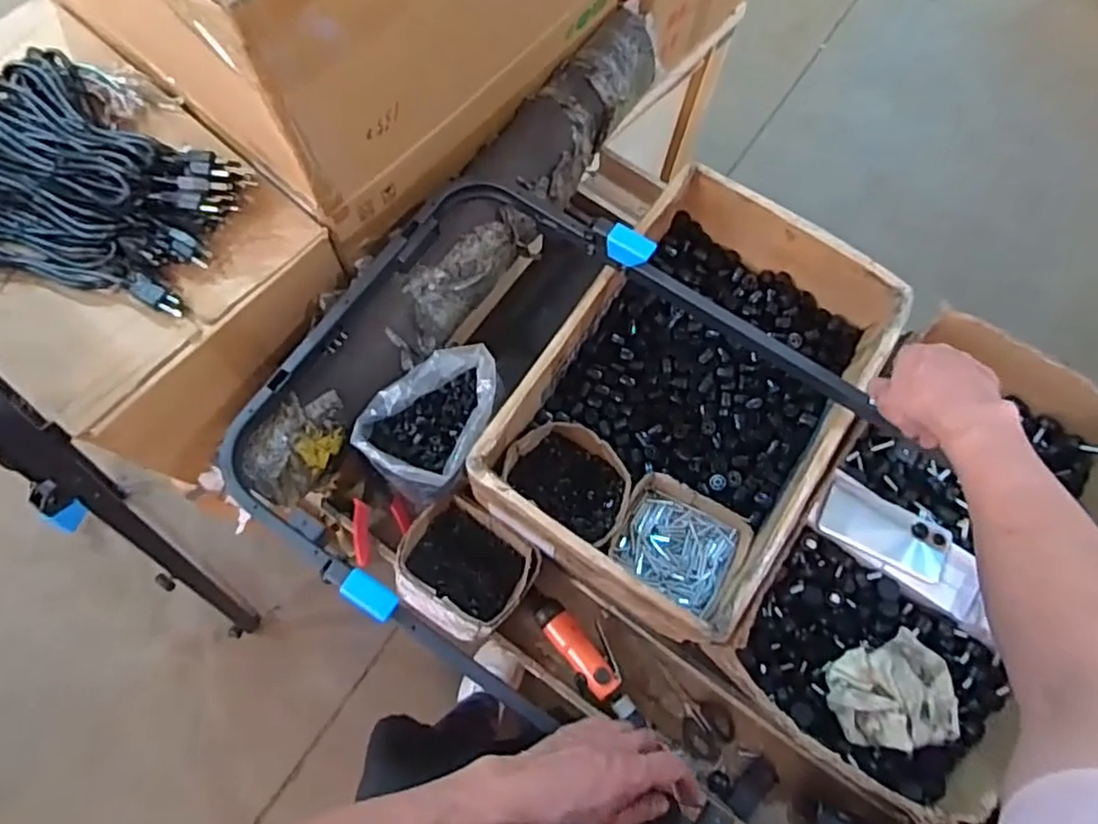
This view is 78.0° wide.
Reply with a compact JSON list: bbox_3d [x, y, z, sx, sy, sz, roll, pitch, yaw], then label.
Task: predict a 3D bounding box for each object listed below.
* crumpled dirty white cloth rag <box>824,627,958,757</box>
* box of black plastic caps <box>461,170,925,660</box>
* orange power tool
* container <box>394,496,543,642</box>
[{"bbox_3d":[0.406,0.328,0.792,0.150,0.054,0.115,-15,72,-7],"label":"crumpled dirty white cloth rag"},{"bbox_3d":[0.196,-0.038,0.882,0.340,0.148,0.562,33,73,9],"label":"box of black plastic caps"},{"bbox_3d":[0.053,0.321,0.883,0.064,0.036,0.175,-30,75,-11],"label":"orange power tool"},{"bbox_3d":[-0.111,0.207,0.882,0.166,0.090,0.149,31,73,8],"label":"container"}]

